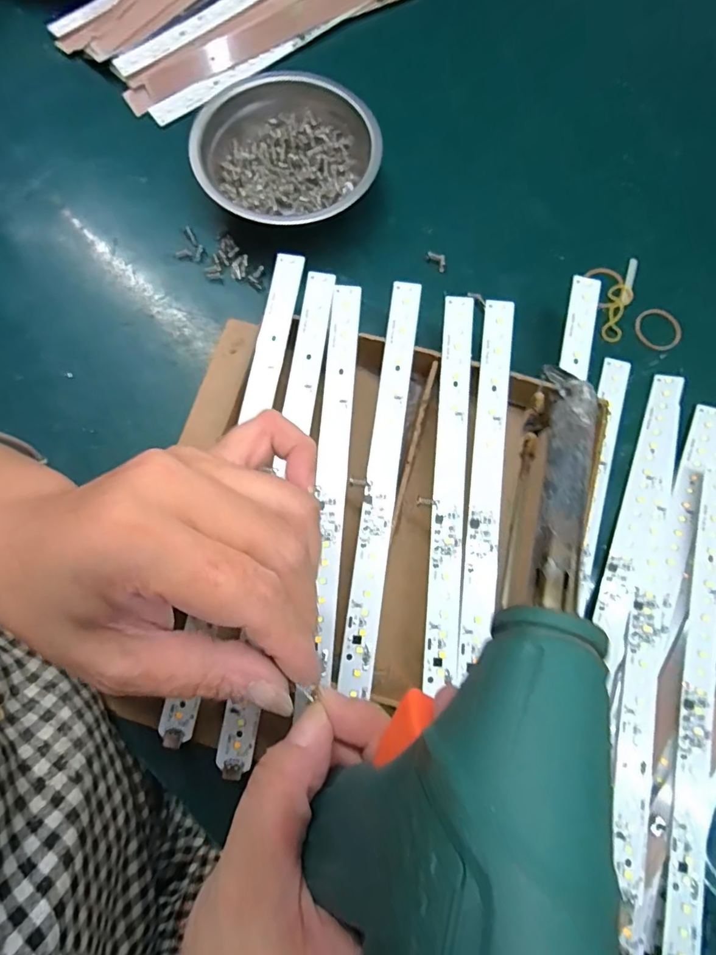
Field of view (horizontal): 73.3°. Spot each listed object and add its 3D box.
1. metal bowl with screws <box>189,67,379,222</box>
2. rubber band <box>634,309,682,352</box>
[{"bbox_3d":[-0.051,-0.227,0.348,0.125,0.037,0.129,0,75,-1],"label":"metal bowl with screws"},{"bbox_3d":[0.213,-0.105,0.342,0.030,0.005,0.032,0,75,-1],"label":"rubber band"}]

